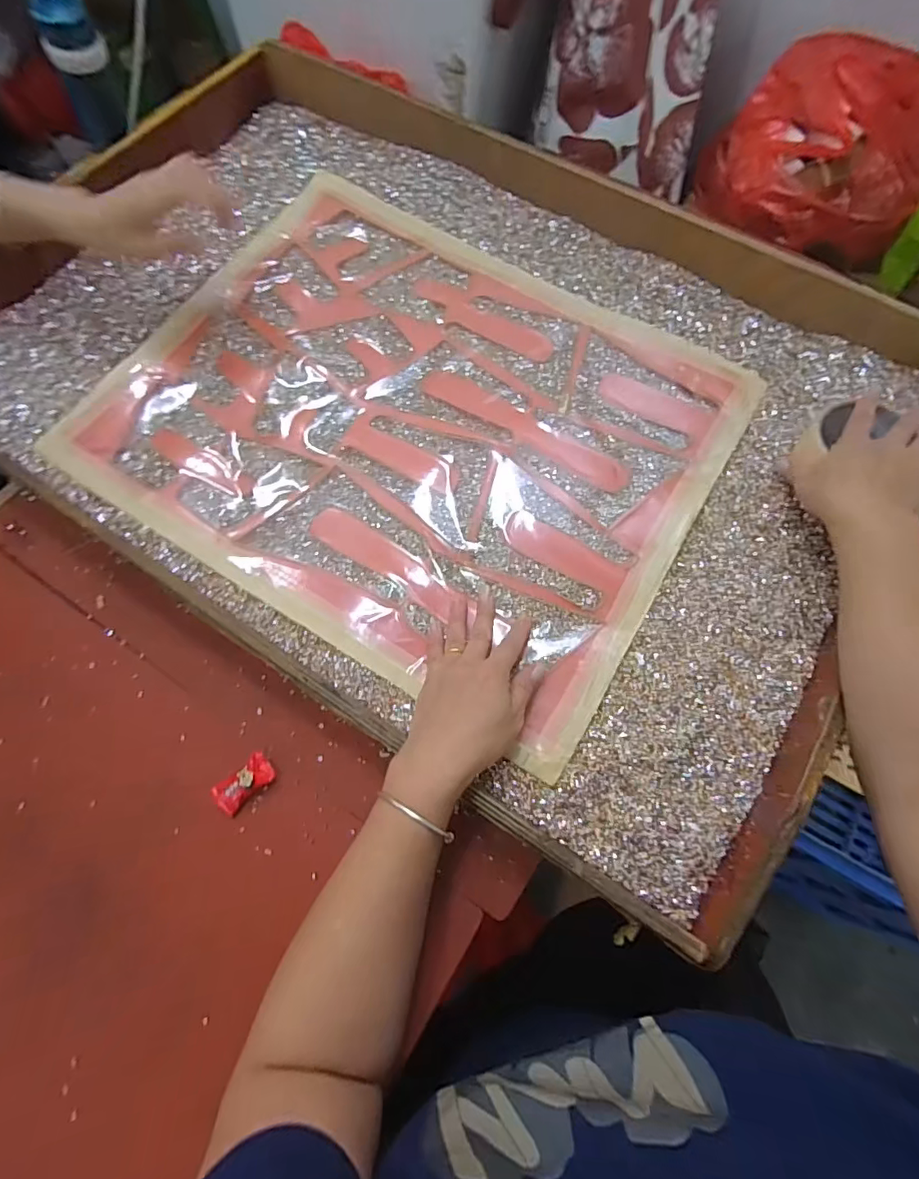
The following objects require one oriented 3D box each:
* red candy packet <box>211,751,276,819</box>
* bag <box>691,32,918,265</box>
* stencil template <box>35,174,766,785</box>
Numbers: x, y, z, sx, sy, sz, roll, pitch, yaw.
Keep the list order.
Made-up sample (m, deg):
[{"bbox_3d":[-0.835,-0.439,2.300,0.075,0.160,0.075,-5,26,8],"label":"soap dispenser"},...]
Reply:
[{"bbox_3d":[-0.173,0.155,0.412,0.048,0.017,0.027,-43,78,-12],"label":"red candy packet"},{"bbox_3d":[0.486,-0.570,0.693,0.275,0.151,0.225,14,70,5],"label":"bag"},{"bbox_3d":[-0.049,-0.174,0.523,0.573,0.012,0.446,30,72,10],"label":"stencil template"}]

